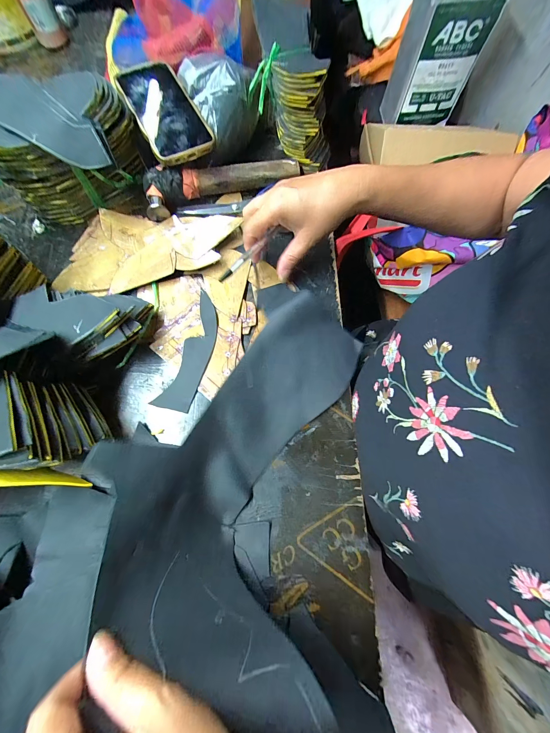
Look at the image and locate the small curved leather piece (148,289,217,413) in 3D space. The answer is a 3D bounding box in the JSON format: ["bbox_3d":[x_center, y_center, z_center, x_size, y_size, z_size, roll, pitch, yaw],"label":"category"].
[{"bbox_3d":[-0.099,-0.018,0.335,0.042,0.005,0.147,19,78,4],"label":"small curved leather piece"}]

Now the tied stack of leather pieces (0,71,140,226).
[{"bbox_3d":[-0.280,-0.278,0.354,0.177,0.095,0.129,2,74,0],"label":"tied stack of leather pieces"}]

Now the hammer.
[{"bbox_3d":[-0.073,-0.264,0.385,0.218,0.030,0.058,-15,75,-5],"label":"hammer"}]

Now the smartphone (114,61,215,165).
[{"bbox_3d":[-0.150,-0.350,0.374,0.082,0.016,0.171,-28,80,-12],"label":"smartphone"}]

